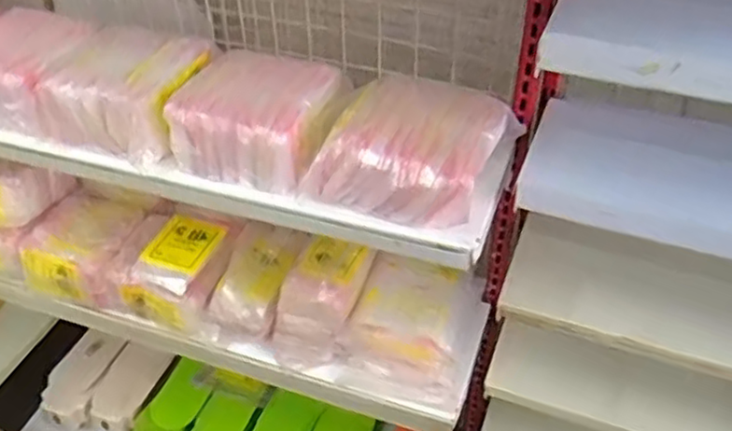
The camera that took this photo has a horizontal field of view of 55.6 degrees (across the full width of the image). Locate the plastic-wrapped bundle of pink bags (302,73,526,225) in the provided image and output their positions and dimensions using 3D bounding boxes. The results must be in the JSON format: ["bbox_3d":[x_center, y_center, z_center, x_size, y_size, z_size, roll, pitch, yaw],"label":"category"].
[{"bbox_3d":[0.056,-0.078,0.769,0.190,0.085,0.182,20,47,21],"label":"plastic-wrapped bundle of pink bags"}]

